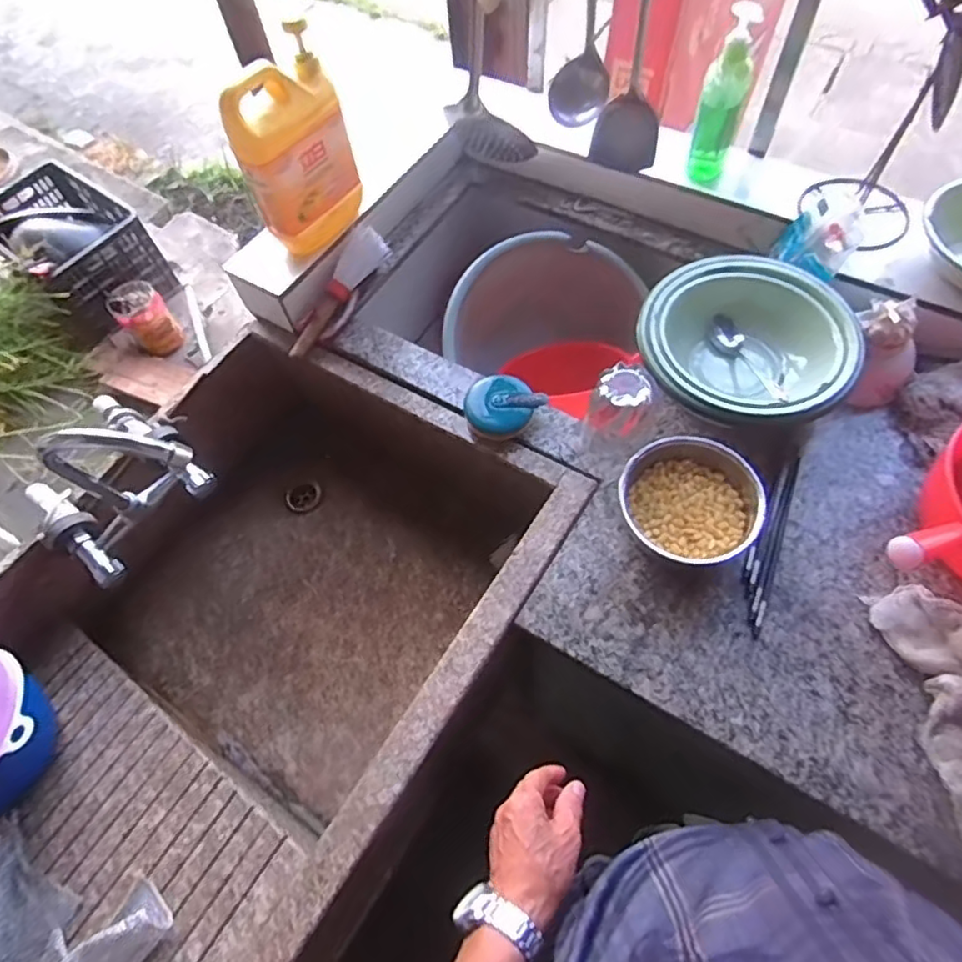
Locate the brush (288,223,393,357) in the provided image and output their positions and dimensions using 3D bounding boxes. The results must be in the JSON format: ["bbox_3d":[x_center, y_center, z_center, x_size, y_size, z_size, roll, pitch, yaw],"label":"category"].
[{"bbox_3d":[-0.207,-0.271,0.888,0.214,0.065,0.022,-53,31,-15],"label":"brush"}]

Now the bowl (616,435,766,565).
[{"bbox_3d":[0.228,0.027,0.693,0.144,0.075,0.140,-2,62,3],"label":"bowl"}]

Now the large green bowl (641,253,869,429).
[{"bbox_3d":[0.314,-0.160,0.771,0.237,0.099,0.227,-2,62,3],"label":"large green bowl"}]

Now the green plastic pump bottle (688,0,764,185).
[{"bbox_3d":[0.317,-0.502,0.831,0.059,0.202,0.051,26,66,17],"label":"green plastic pump bottle"}]

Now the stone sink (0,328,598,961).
[{"bbox_3d":[-0.313,0.207,0.812,0.603,0.240,0.769,29,67,18],"label":"stone sink"}]

